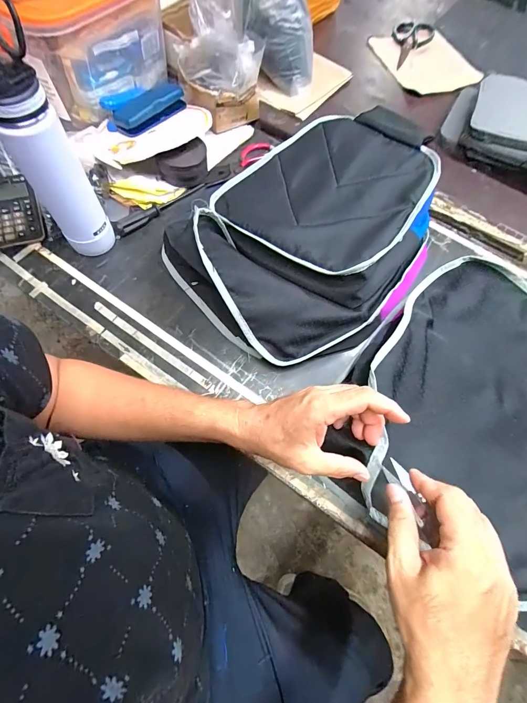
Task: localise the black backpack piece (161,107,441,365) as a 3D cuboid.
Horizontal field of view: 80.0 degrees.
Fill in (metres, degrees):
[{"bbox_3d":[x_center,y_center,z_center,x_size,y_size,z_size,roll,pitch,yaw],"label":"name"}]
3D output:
[{"bbox_3d":[0.122,-0.247,0.556,0.369,0.097,0.564,42,72,13],"label":"black backpack piece"}]

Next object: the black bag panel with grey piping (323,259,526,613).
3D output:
[{"bbox_3d":[0.293,0.050,0.403,0.289,0.089,0.411,30,70,9],"label":"black bag panel with grey piping"}]

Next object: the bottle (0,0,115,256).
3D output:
[{"bbox_3d":[-0.290,-0.255,0.439,0.088,0.290,0.065,-31,73,-14],"label":"bottle"}]

